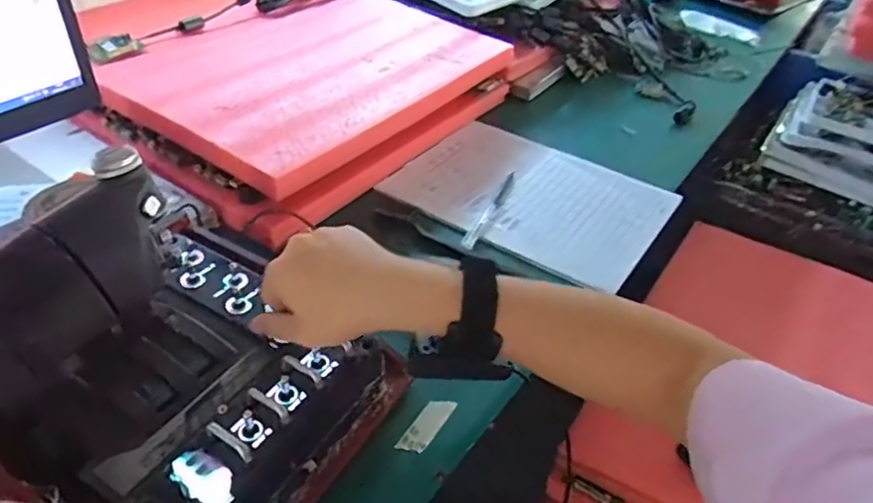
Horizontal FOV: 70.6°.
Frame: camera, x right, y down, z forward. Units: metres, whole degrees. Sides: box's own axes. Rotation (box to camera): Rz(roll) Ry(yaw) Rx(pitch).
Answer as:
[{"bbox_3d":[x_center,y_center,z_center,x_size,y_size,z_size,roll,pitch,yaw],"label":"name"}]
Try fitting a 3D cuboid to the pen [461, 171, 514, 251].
[{"bbox_3d":[0.062,-0.049,0.684,0.014,0.007,0.149,21,43,18],"label":"pen"}]

